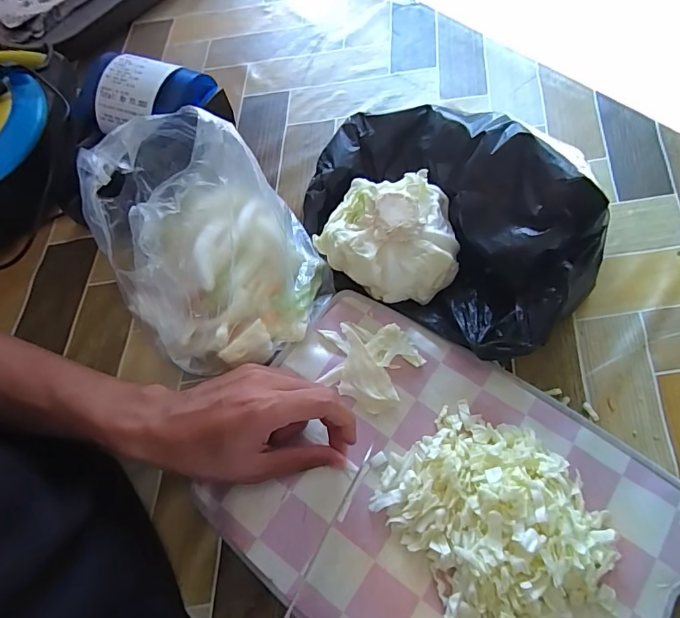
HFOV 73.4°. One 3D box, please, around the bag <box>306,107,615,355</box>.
[{"bbox_3d":[0.078,-0.079,0.368,0.247,0.105,0.160,41,73,19],"label":"bag"}]

